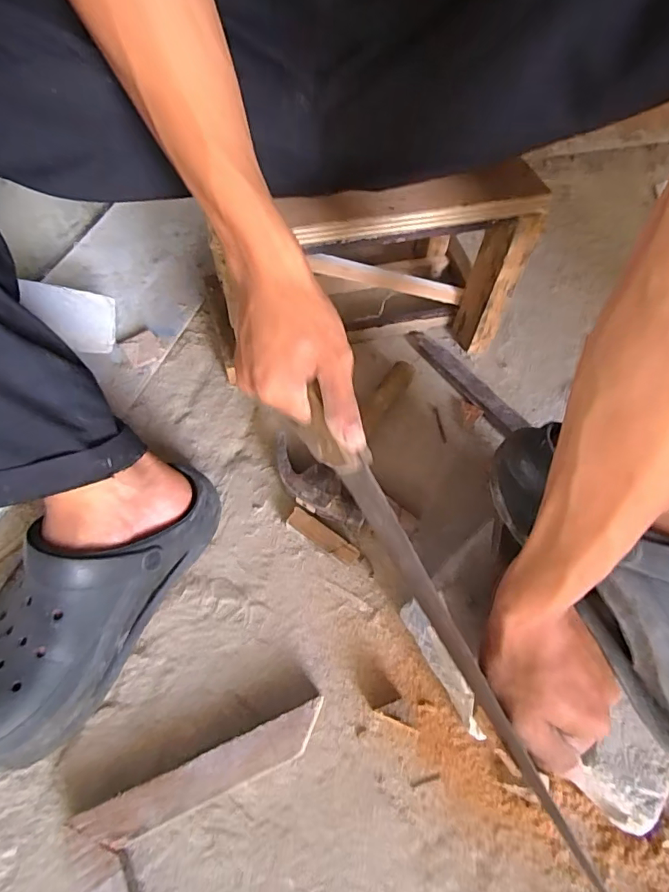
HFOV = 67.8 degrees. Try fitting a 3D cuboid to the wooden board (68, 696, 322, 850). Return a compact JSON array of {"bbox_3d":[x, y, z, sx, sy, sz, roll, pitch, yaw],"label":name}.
[{"bbox_3d":[-0.096,0.256,0.385,0.186,0.025,0.034,-20,60,-15],"label":"wooden board"}]

